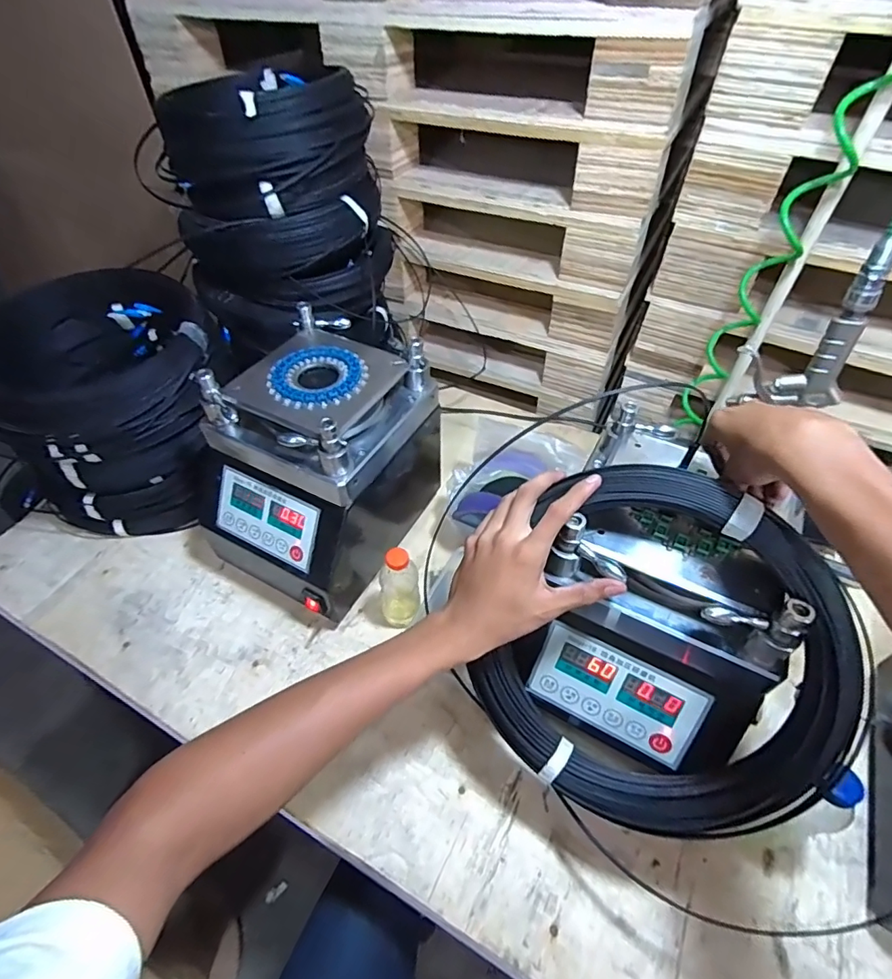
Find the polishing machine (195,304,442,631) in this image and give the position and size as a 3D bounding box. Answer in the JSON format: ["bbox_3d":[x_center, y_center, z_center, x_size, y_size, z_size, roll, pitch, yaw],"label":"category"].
[{"bbox_3d":[-0.170,-0.035,0.699,0.235,0.278,0.292,25,54,22],"label":"polishing machine"}]

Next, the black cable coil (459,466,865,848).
[{"bbox_3d":[0.194,0.152,0.441,0.260,0.301,0.061,31,15,21],"label":"black cable coil"}]

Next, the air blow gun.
[{"bbox_3d":[0.341,-0.122,0.488,0.095,0.098,0.023,17,51,15],"label":"air blow gun"}]

